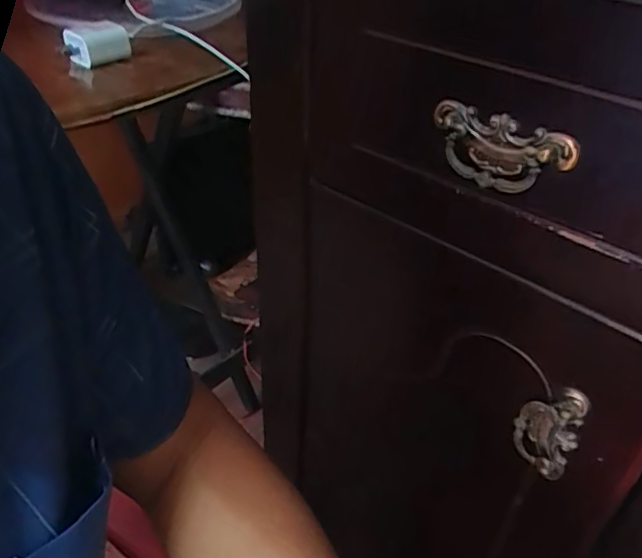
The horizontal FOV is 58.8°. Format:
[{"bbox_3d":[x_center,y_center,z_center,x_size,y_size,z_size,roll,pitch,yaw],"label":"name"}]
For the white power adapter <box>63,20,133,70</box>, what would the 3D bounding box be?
[{"bbox_3d":[-0.213,-0.223,0.543,0.055,0.031,0.034,-21,44,-27],"label":"white power adapter"}]

